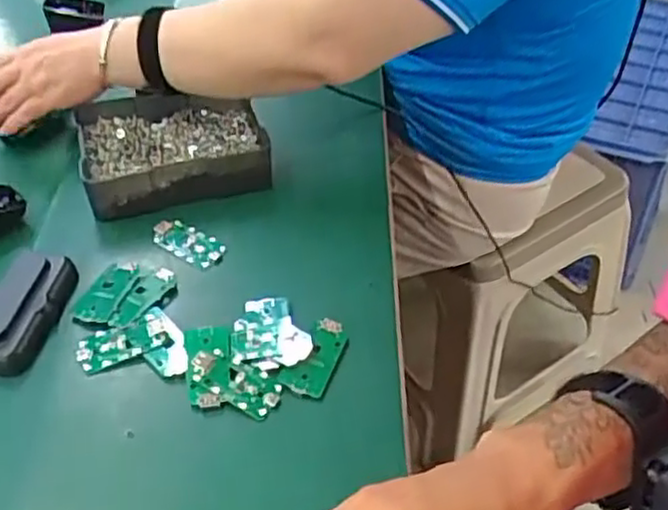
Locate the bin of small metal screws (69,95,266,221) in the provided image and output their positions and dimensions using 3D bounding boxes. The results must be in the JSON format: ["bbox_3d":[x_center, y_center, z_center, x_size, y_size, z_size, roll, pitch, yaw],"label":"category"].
[{"bbox_3d":[-0.145,-0.099,0.647,0.158,0.045,0.123,-14,52,-10],"label":"bin of small metal screws"}]

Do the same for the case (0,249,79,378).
[{"bbox_3d":[-0.232,0.040,0.524,0.053,0.023,0.104,8,51,7],"label":"case"}]

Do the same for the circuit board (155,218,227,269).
[{"bbox_3d":[-0.121,-0.010,0.592,0.066,0.010,0.033,22,54,18],"label":"circuit board"}]

